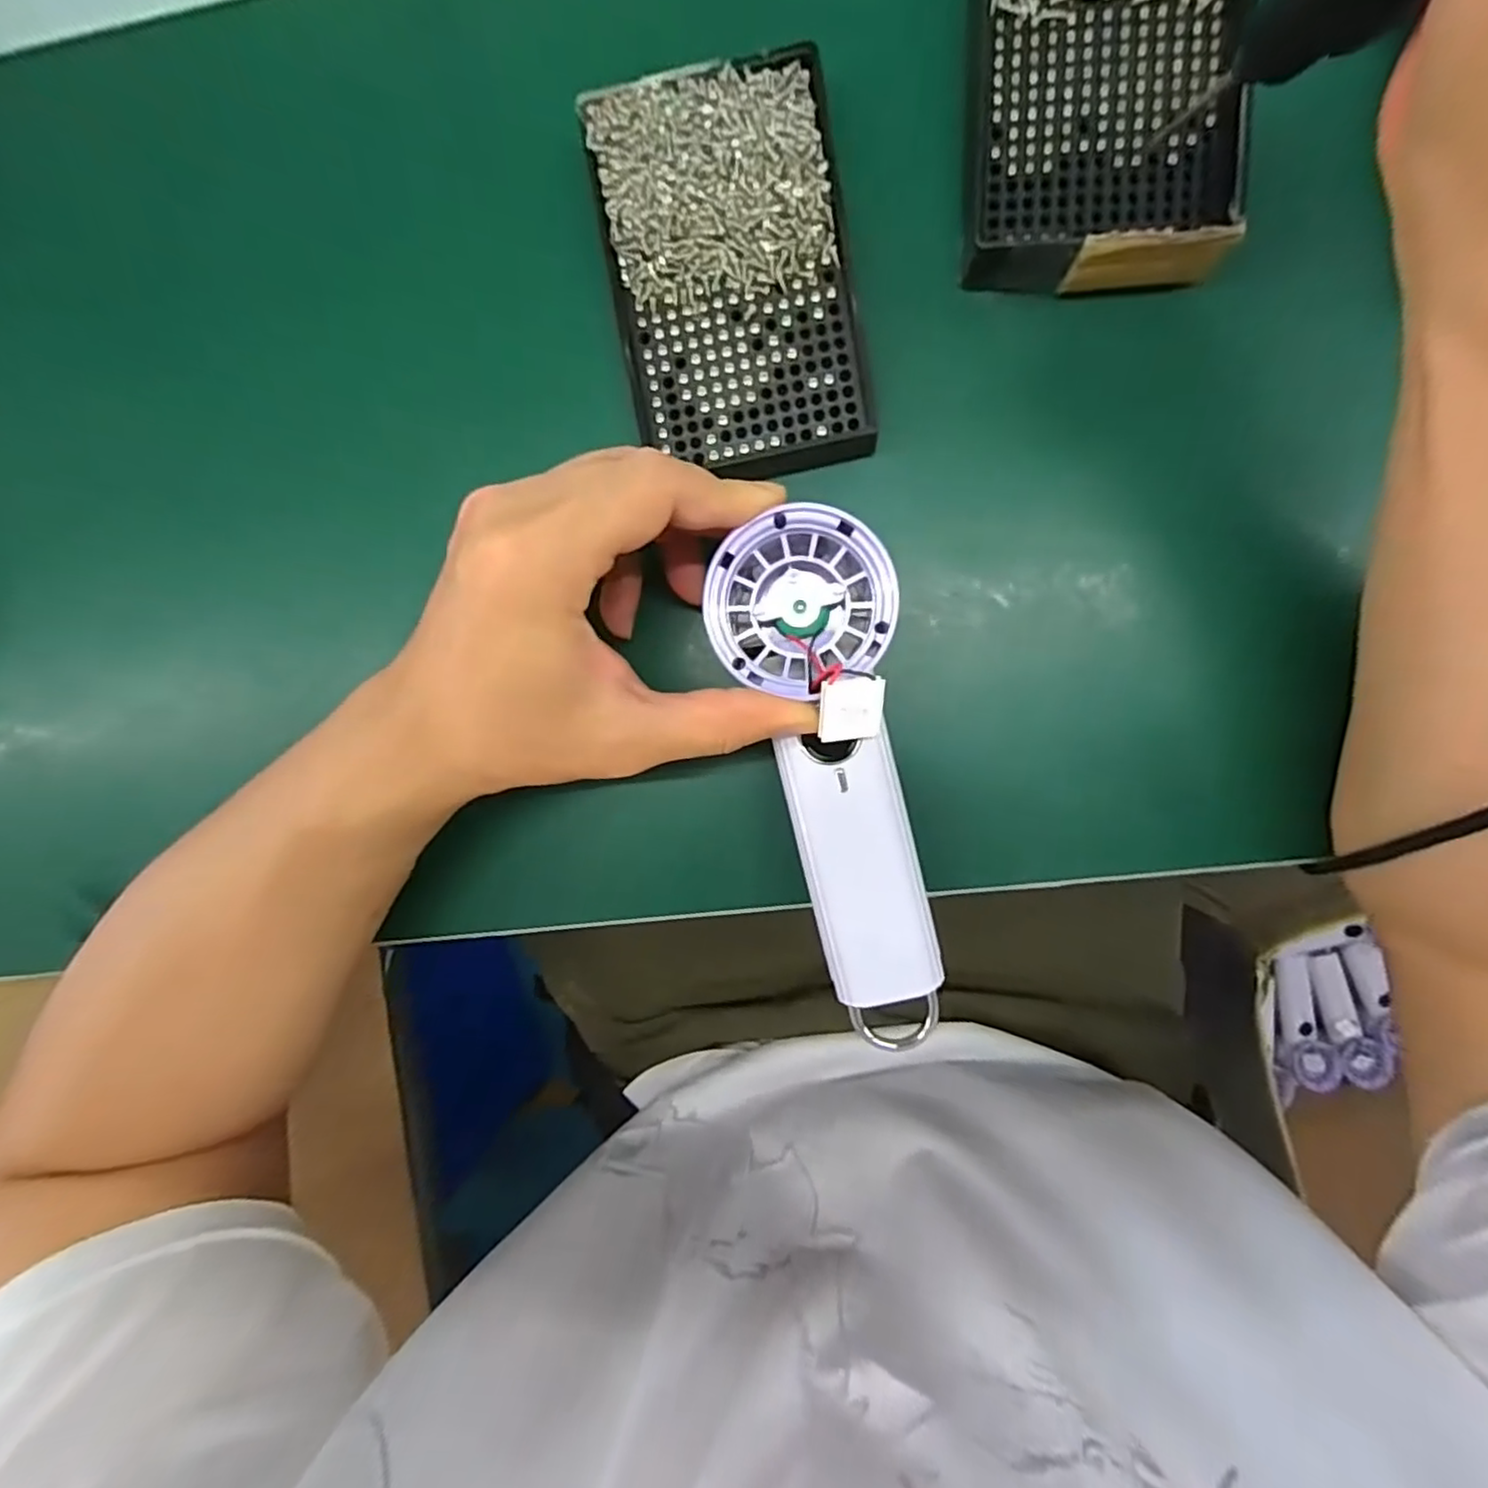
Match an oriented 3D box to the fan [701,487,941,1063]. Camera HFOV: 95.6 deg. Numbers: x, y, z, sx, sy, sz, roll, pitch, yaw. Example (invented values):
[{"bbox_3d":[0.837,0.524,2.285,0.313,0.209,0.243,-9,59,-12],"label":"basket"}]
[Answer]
[{"bbox_3d":[0.034,0.016,0.232,0.056,0.024,0.183,-13,100,6],"label":"fan"}]

